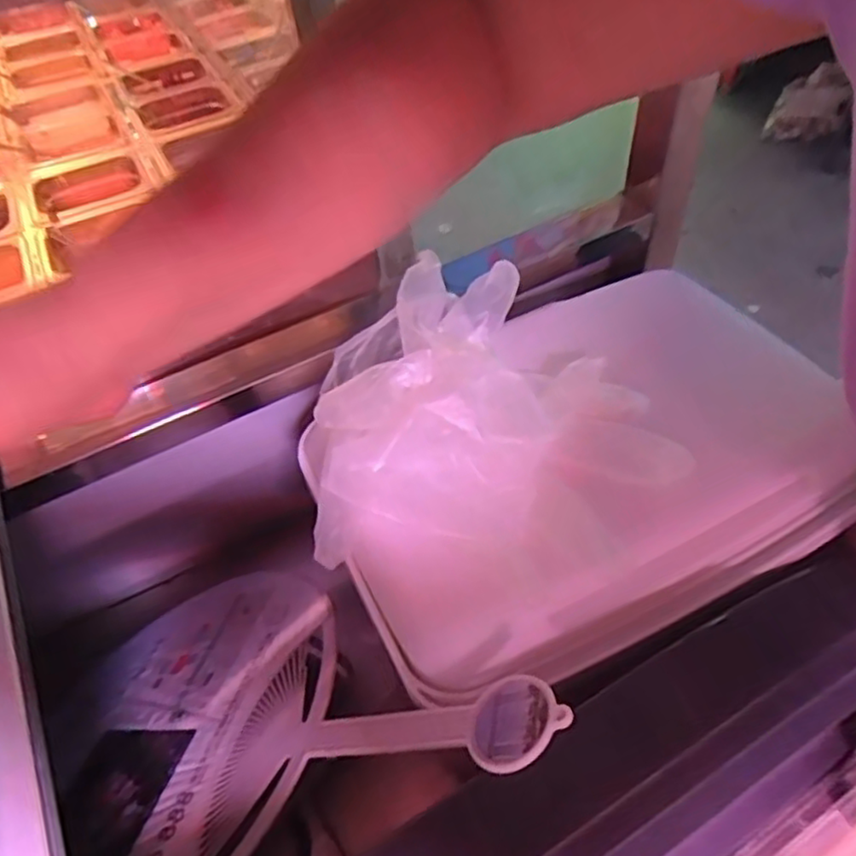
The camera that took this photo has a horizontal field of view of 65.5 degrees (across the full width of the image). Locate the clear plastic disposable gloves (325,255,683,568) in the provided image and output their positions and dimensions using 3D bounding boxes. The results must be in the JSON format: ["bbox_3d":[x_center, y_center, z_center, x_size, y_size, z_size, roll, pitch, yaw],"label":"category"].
[{"bbox_3d":[0.022,-0.023,0.362,0.188,0.065,0.157,-15,50,-7],"label":"clear plastic disposable gloves"}]

